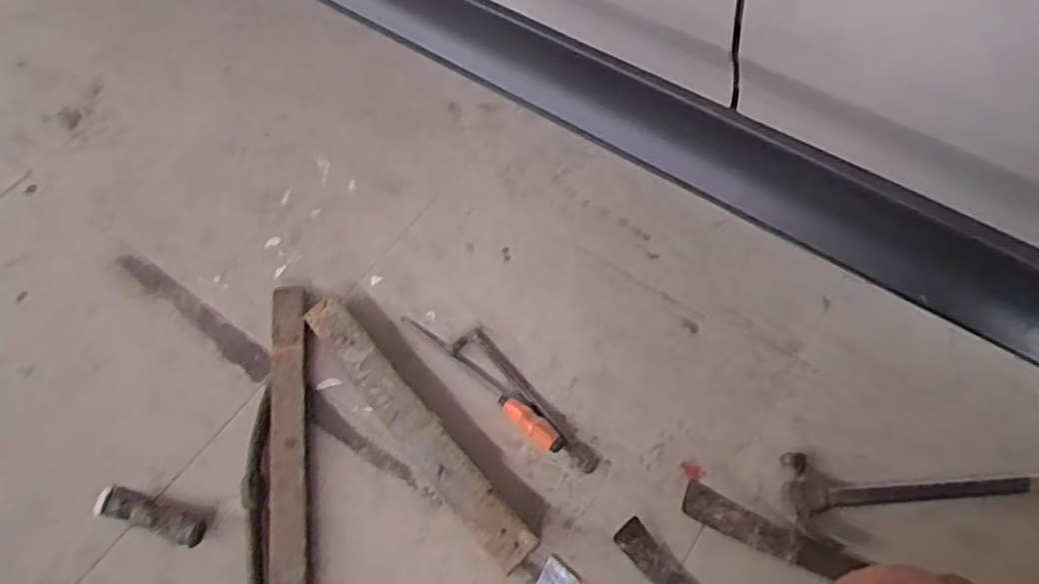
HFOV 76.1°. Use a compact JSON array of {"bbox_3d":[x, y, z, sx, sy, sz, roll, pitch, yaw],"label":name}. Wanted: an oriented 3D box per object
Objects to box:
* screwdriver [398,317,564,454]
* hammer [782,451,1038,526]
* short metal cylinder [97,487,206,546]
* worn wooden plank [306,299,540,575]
[{"bbox_3d":[-0.054,0.125,0.913,0.279,0.024,0.031,35,67,18],"label":"screwdriver"},{"bbox_3d":[0.557,0.249,0.858,0.432,0.035,0.088,-1,61,0],"label":"hammer"},{"bbox_3d":[-0.464,0.281,0.833,0.148,0.025,0.038,16,63,10],"label":"short metal cylinder"},{"bbox_3d":[-0.145,0.174,0.877,0.067,0.042,0.445,-38,67,-18],"label":"worn wooden plank"}]

